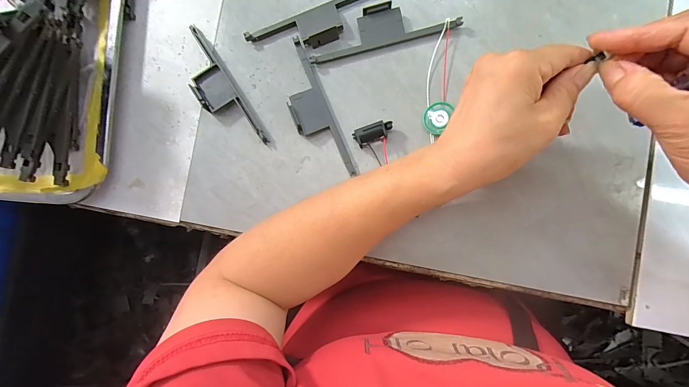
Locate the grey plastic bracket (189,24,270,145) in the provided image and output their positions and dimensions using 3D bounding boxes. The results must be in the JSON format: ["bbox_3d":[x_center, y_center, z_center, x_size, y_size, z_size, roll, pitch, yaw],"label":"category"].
[{"bbox_3d":[-0.124,-0.100,0.314,0.034,0.014,0.138,-33,83,4],"label":"grey plastic bracket"}]

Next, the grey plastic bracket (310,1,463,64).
[{"bbox_3d":[0.034,-0.154,0.300,0.135,0.011,0.035,-12,85,6],"label":"grey plastic bracket"}]

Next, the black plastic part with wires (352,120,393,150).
[{"bbox_3d":[0.026,-0.053,0.292,0.035,0.016,0.015,-19,84,5],"label":"black plastic part with wires"}]

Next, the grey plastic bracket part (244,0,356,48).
[{"bbox_3d":[-0.023,-0.159,0.308,0.137,0.009,0.036,-21,84,5],"label":"grey plastic bracket part"}]

